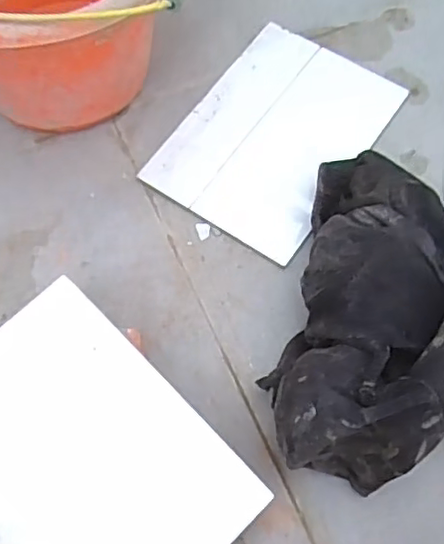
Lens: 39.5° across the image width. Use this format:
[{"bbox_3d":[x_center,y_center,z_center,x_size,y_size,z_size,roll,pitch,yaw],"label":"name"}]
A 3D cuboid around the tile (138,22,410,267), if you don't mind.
[{"bbox_3d":[0.057,-0.144,0.648,0.177,0.010,0.241,33,72,14],"label":"tile"}]

